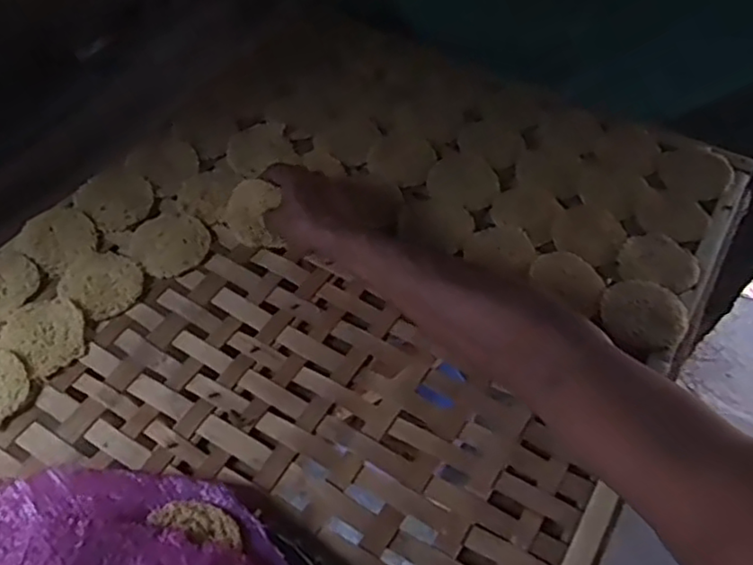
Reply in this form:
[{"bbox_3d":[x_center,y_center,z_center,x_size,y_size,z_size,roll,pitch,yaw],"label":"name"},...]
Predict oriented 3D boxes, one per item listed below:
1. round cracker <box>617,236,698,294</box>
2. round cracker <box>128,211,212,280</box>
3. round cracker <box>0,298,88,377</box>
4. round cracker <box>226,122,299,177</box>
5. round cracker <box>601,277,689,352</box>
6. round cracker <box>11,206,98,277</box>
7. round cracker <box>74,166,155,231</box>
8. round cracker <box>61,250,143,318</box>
[{"bbox_3d":[0.291,-0.022,0.680,0.074,0.009,0.067,21,55,12],"label":"round cracker"},{"bbox_3d":[-0.215,-0.043,0.686,0.076,0.004,0.079,2,53,-2],"label":"round cracker"},{"bbox_3d":[-0.309,0.045,0.616,0.080,0.005,0.068,31,58,18],"label":"round cracker"},{"bbox_3d":[-0.137,-0.157,0.772,0.074,0.007,0.068,0,64,-1],"label":"round cracker"},{"bbox_3d":[0.260,0.030,0.642,0.076,0.016,0.074,2,53,-2],"label":"round cracker"},{"bbox_3d":[-0.327,-0.048,0.679,0.072,0.008,0.070,30,58,18],"label":"round cracker"},{"bbox_3d":[-0.280,-0.092,0.714,0.072,0.014,0.074,2,53,-2],"label":"round cracker"},{"bbox_3d":[-0.271,-0.002,0.653,0.081,0.004,0.068,35,59,20],"label":"round cracker"}]

